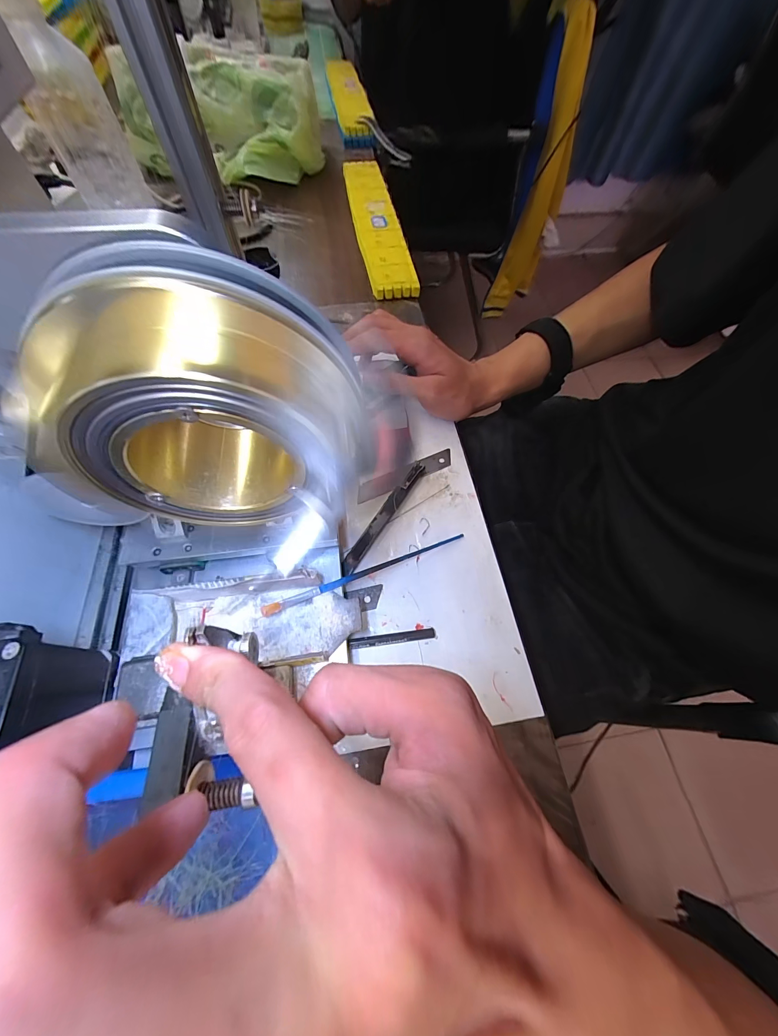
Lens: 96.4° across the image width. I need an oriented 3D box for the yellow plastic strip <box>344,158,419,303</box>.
[{"bbox_3d":[-0.021,-0.435,0.510,0.063,0.020,0.339,-9,65,-7],"label":"yellow plastic strip"}]

